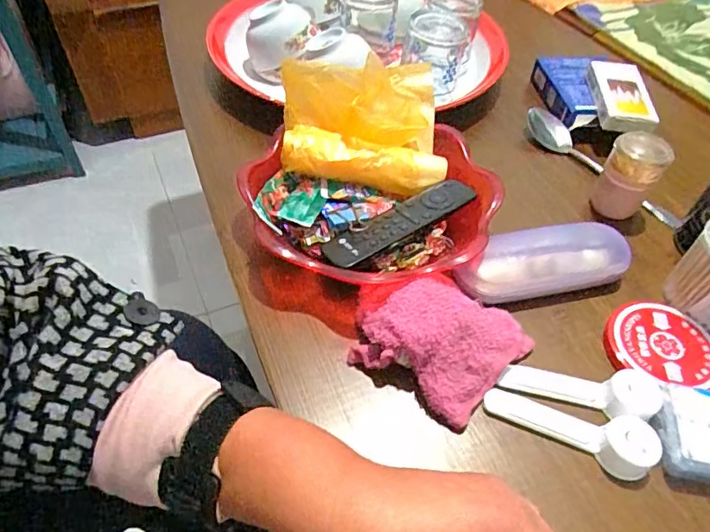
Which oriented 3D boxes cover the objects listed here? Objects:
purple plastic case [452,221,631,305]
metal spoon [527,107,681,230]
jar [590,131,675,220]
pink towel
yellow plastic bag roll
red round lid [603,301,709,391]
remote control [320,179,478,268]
[{"bbox_3d":[0.152,-0.005,0.413,0.148,0.026,0.052,-9,50,-11],"label":"purple plastic case"},{"bbox_3d":[0.251,-0.104,0.518,0.031,0.028,0.185,-30,57,-26],"label":"metal spoon"},{"bbox_3d":[0.252,-0.083,0.466,0.044,0.069,0.041,2,49,-2],"label":"jar"},{"bbox_3d":[0.062,0.051,0.358,0.100,0.034,0.089,29,53,21],"label":"pink towel"},{"bbox_3d":[0.010,-0.137,0.456,0.143,0.078,0.118,2,49,-2],"label":"yellow plastic bag roll"},{"bbox_3d":[0.230,0.057,0.381,0.082,0.010,0.073,1,49,-2],"label":"red round lid"},{"bbox_3d":[0.038,-0.038,0.423,0.137,0.014,0.037,-27,56,-24],"label":"remote control"}]

